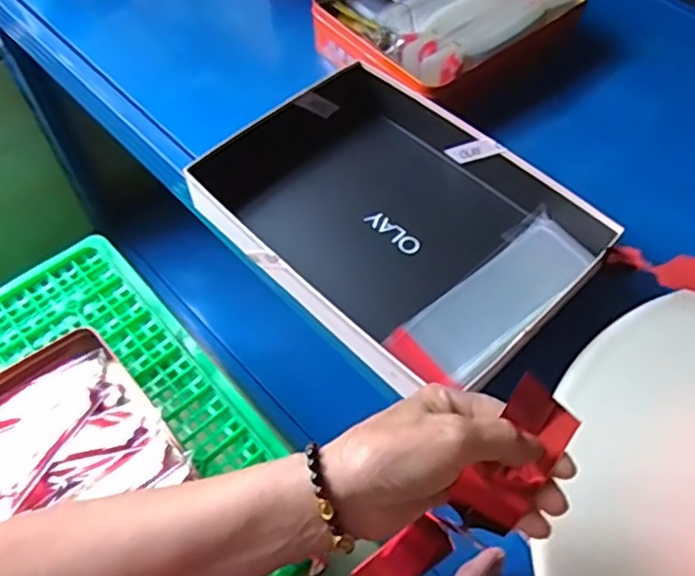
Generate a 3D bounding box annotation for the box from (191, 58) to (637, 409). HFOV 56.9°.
[{"bbox_3d":[0.040,-0.060,0.572,0.323,0.070,0.237,39,65,23],"label":"box"}]

